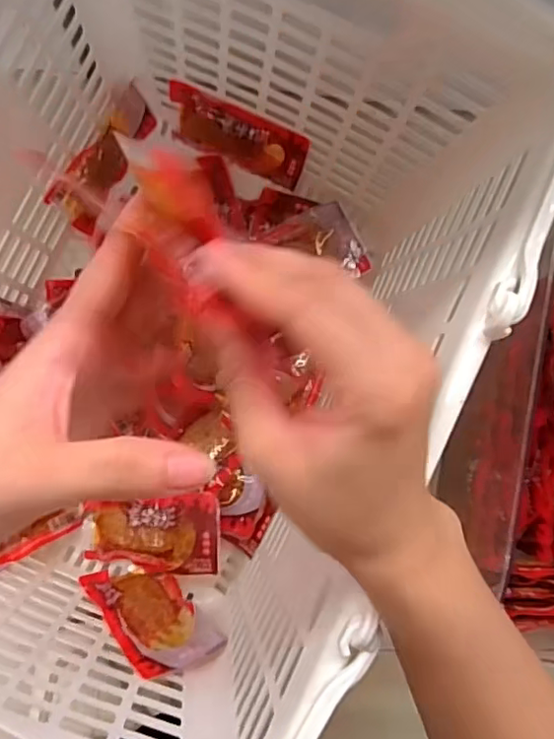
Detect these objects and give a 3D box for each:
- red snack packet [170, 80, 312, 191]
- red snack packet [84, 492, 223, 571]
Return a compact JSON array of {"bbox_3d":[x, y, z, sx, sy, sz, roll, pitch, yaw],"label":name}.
[{"bbox_3d":[-0.030,-0.180,0.447,0.109,0.063,0.007,22,70,-3],"label":"red snack packet"},{"bbox_3d":[-0.096,0.128,0.433,0.103,0.016,0.060,-4,88,-4],"label":"red snack packet"}]

